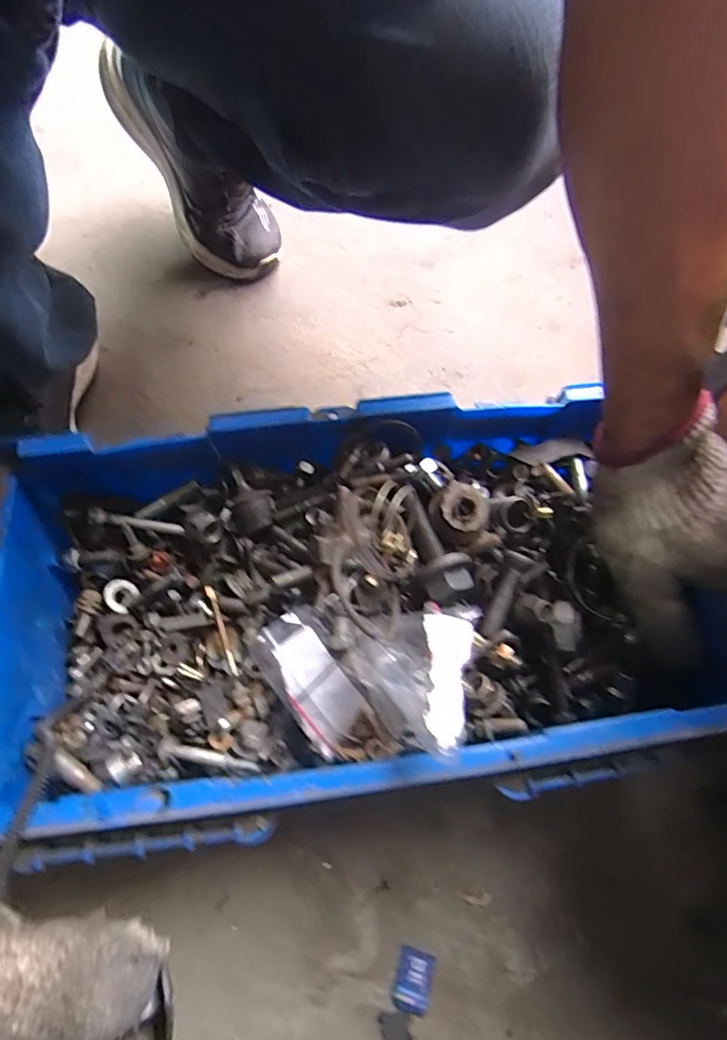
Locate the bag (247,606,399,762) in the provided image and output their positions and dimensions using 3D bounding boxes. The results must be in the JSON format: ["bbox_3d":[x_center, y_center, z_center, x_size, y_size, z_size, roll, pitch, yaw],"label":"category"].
[{"bbox_3d":[-0.024,0.097,0.298,0.041,0.022,0.093,-36,91,-17],"label":"bag"}]

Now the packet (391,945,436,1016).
[{"bbox_3d":[0.033,0.304,0.346,0.024,0.004,0.034,15,65,5],"label":"packet"}]

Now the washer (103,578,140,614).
[{"bbox_3d":[-0.174,0.054,0.375,0.023,0.006,0.023,20,53,-29],"label":"washer"}]

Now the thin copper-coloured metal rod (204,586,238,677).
[{"bbox_3d":[-0.093,0.072,0.343,0.005,0.008,0.064,-20,67,-11],"label":"thin copper-coloured metal rod"}]

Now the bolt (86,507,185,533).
[{"bbox_3d":[-0.159,0.001,0.369,0.062,0.006,0.009,11,64,-12],"label":"bolt"}]

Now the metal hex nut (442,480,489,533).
[{"bbox_3d":[0.066,-0.008,0.339,0.029,0.011,0.033,14,65,5],"label":"metal hex nut"}]

